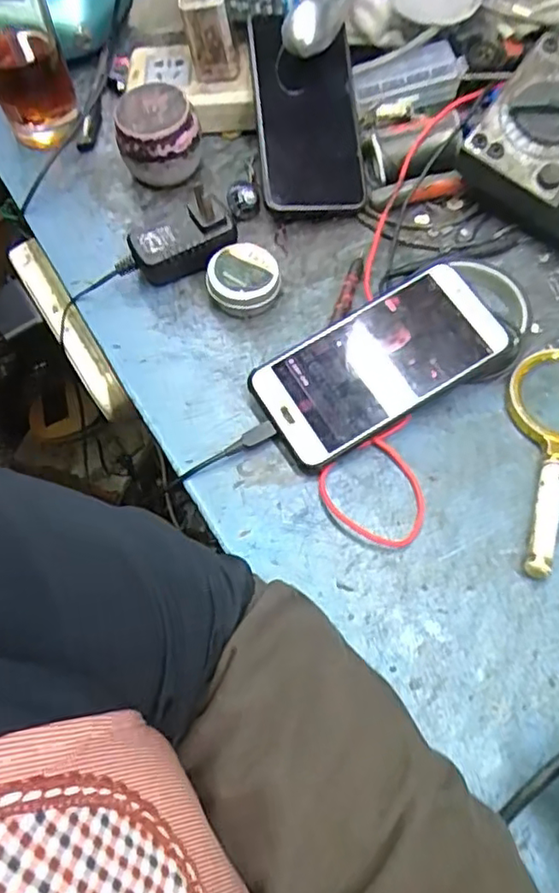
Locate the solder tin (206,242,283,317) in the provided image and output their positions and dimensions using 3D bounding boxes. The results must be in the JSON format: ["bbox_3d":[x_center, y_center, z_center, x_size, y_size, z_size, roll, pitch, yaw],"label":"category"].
[{"bbox_3d":[-0.025,-0.114,0.431,0.048,0.026,0.044,-1,64,2],"label":"solder tin"}]

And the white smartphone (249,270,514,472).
[{"bbox_3d":[0.064,-0.055,0.392,0.157,0.012,0.076,-31,70,-6],"label":"white smartphone"}]

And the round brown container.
[{"bbox_3d":[-0.091,-0.233,0.467,0.058,0.061,0.050,-14,65,-4],"label":"round brown container"}]

